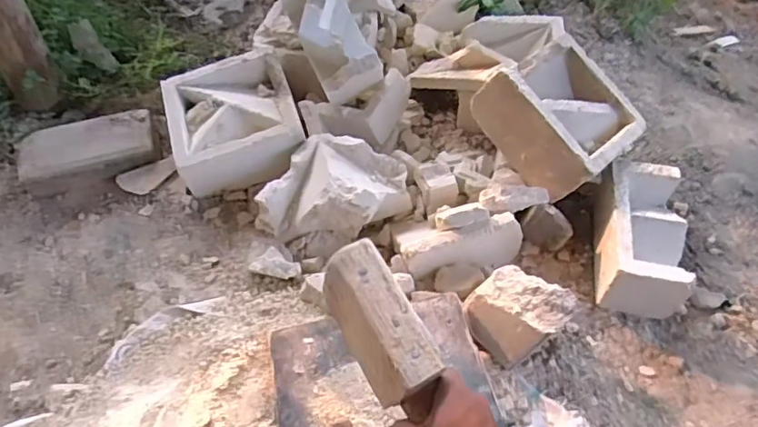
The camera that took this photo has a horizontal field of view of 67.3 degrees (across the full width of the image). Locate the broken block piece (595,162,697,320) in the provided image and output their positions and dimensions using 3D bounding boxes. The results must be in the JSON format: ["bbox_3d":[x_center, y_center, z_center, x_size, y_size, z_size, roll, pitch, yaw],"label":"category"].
[{"bbox_3d":[0.378,0.033,0.822,0.111,0.103,0.201,9,54,7],"label":"broken block piece"}]

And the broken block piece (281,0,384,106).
[{"bbox_3d":[-0.074,-0.294,0.933,0.113,0.086,0.214,-22,80,-15],"label":"broken block piece"}]

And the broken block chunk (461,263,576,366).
[{"bbox_3d":[0.178,0.127,0.738,0.103,0.072,0.113,-37,61,-24],"label":"broken block chunk"}]

